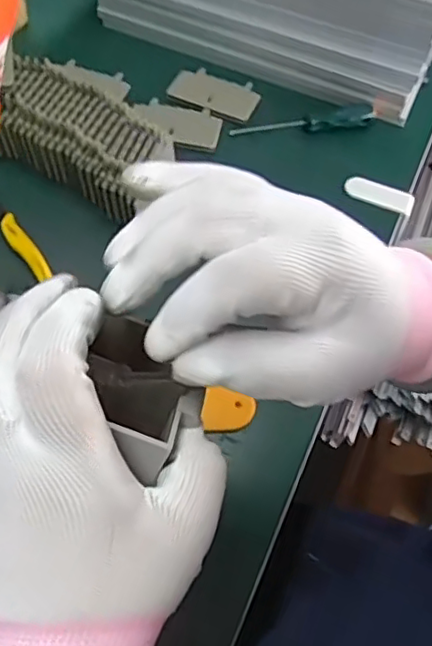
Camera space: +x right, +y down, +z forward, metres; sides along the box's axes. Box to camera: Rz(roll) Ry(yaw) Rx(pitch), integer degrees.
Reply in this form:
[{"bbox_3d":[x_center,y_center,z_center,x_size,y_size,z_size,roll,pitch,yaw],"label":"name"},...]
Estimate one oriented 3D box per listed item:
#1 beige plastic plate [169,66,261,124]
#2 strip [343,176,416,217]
[{"bbox_3d":[-0.001,-0.230,0.611,0.088,0.004,0.054,17,58,7],"label":"beige plastic plate"},{"bbox_3d":[0.146,-0.115,0.553,0.062,0.009,0.020,20,58,8],"label":"strip"}]

